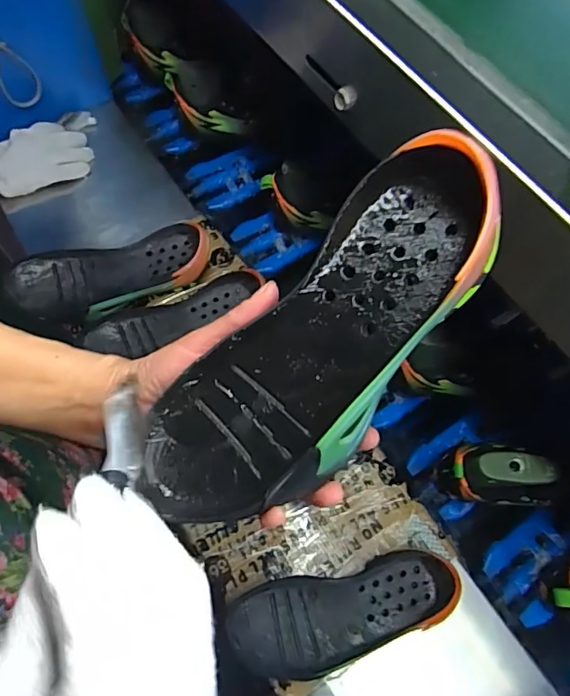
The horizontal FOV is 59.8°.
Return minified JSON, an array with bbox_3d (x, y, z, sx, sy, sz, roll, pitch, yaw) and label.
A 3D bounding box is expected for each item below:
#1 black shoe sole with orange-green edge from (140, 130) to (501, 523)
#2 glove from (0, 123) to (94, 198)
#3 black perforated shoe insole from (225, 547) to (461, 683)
[{"bbox_3d":[0.015,-0.001,0.255,0.087,0.041,0.233,45,97,18],"label":"black shoe sole with orange-green edge"},{"bbox_3d":[-0.379,-0.274,0.731,0.179,0.025,0.101,-34,93,-21],"label":"glove"},{"bbox_3d":[0.067,0.273,0.518,0.227,0.030,0.091,-15,65,-8],"label":"black perforated shoe insole"}]

